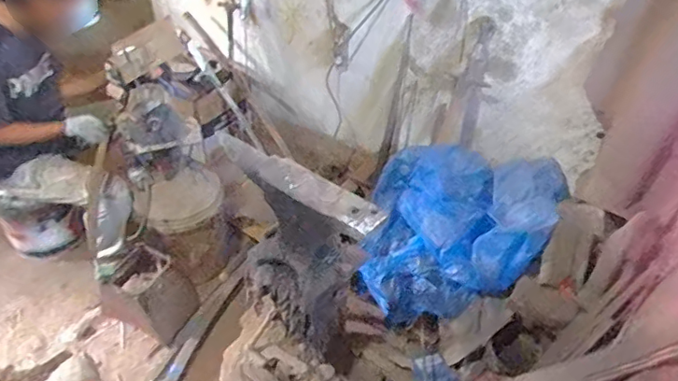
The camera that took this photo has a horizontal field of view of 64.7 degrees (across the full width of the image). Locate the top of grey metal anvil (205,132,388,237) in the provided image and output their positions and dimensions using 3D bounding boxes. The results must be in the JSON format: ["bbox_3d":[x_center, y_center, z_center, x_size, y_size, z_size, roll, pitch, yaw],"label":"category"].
[{"bbox_3d":[-0.121,-0.027,1.280,0.531,0.059,0.082,31,49,32],"label":"top of grey metal anvil"}]

